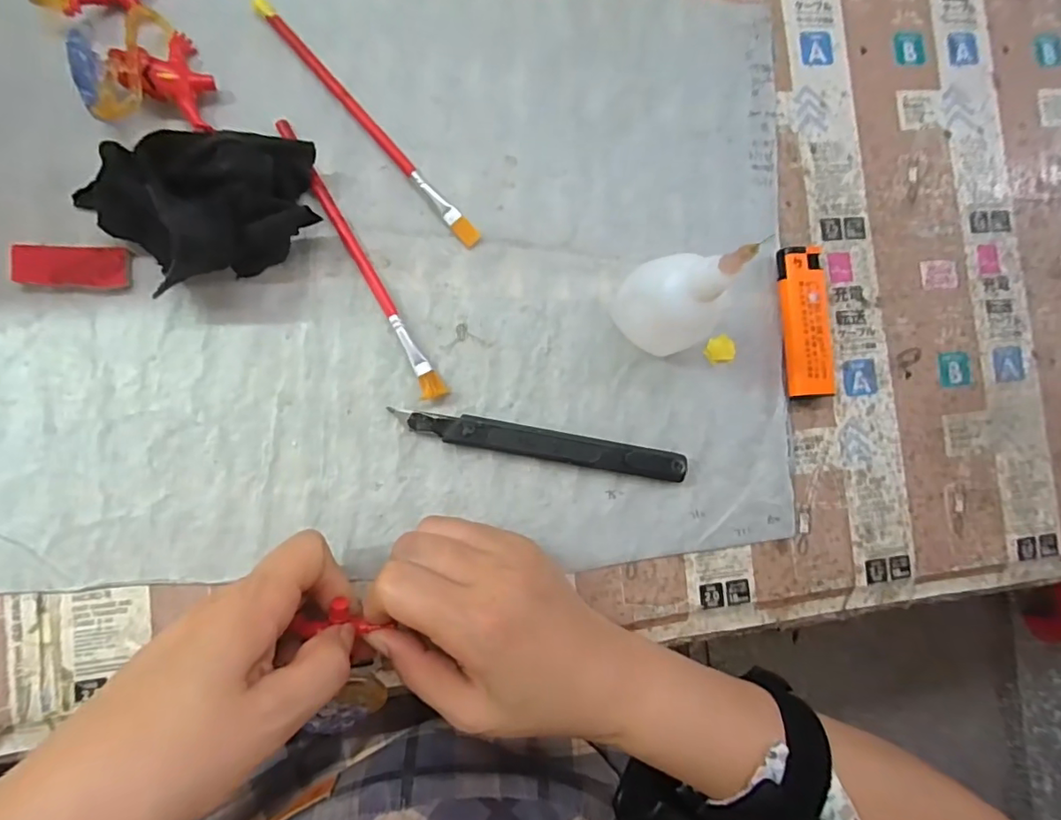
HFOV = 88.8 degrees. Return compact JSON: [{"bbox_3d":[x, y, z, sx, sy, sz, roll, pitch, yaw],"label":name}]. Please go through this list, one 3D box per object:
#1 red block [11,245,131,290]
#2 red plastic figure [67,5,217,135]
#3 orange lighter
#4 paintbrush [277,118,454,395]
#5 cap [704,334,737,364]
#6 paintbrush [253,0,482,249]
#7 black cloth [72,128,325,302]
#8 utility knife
[{"bbox_3d":[-0.204,-0.064,0.242,0.046,0.007,0.018,1,86,-9],"label":"red block"},{"bbox_3d":[-0.172,-0.155,0.242,0.045,0.028,0.052,-7,88,-9],"label":"red plastic figure"},{"bbox_3d":[0.147,-0.047,0.291,0.021,0.015,0.079,-4,87,-9],"label":"orange lighter"},{"bbox_3d":[-0.081,-0.072,0.261,0.011,0.007,0.151,-29,91,-10],"label":"paintbrush"},{"bbox_3d":[0.101,-0.032,0.291,0.017,0.005,0.015,-7,88,-9],"label":"cap"},{"bbox_3d":[-0.080,-0.140,0.268,0.009,0.005,0.153,-44,94,-9],"label":"paintbrush"},{"bbox_3d":[-0.147,-0.088,0.237,0.100,0.038,0.069,-5,87,-9],"label":"black cloth"},{"bbox_3d":[0.008,0.017,0.268,0.143,0.010,0.014,11,85,-8],"label":"utility knife"}]

